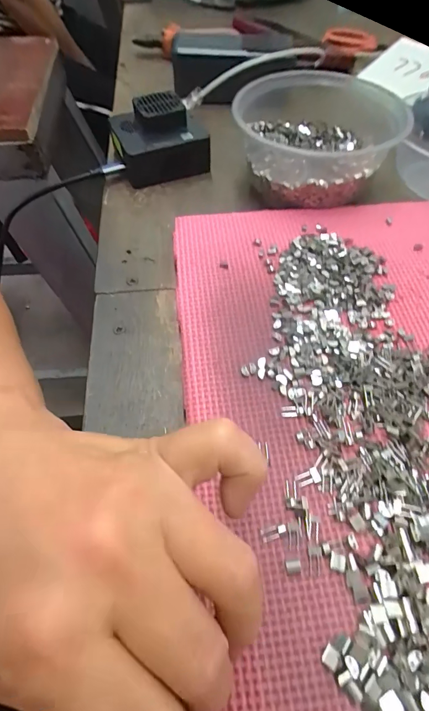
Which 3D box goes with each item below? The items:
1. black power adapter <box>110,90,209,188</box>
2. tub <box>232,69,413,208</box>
[{"bbox_3d":[-0.052,-0.203,0.359,0.077,0.048,0.073,-16,58,-9],"label":"black power adapter"},{"bbox_3d":[0.086,-0.196,0.331,0.128,0.052,0.145,8,57,6],"label":"tub"}]

